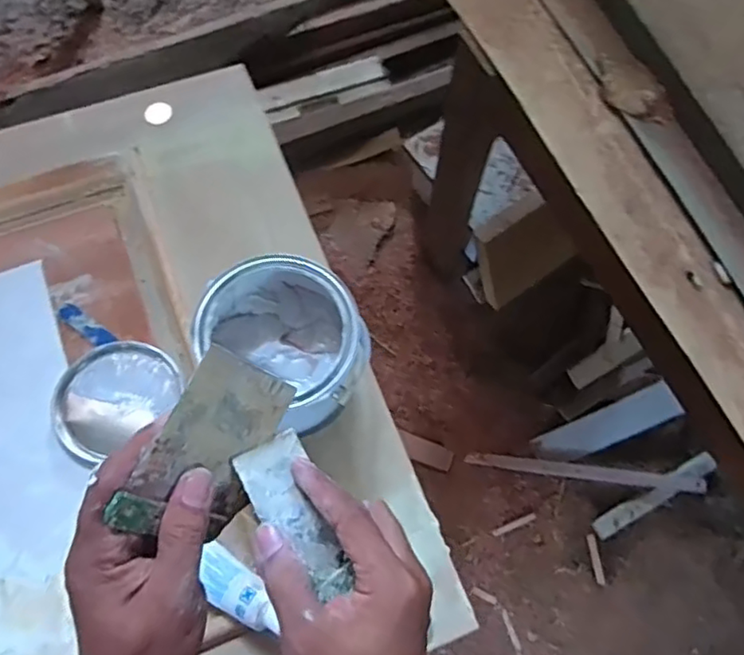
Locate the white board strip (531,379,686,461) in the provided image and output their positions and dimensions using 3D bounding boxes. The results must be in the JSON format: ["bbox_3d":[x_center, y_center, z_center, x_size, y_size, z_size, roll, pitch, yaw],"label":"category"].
[{"bbox_3d":[0.544,0.230,1.435,0.327,0.033,0.086,-25,64,4],"label":"white board strip"}]

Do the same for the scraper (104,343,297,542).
[{"bbox_3d":[-0.089,0.071,0.353,0.005,0.081,0.105,24,81,39],"label":"scraper"}]

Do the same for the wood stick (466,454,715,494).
[{"bbox_3d":[0.485,0.327,1.404,0.526,0.021,0.034,7,72,0],"label":"wood stick"}]

